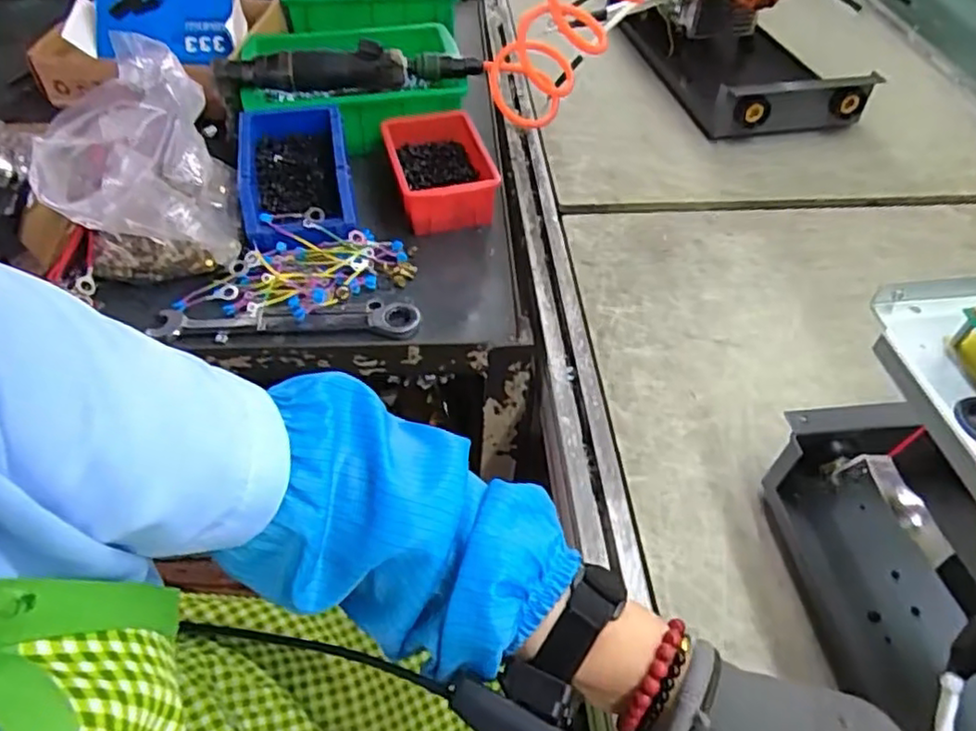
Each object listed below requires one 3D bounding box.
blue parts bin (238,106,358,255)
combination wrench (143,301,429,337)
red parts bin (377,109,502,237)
[{"bbox_3d":[-0.189,-0.187,0.655,0.099,0.067,0.168,-9,50,-9],"label":"blue parts bin"},{"bbox_3d":[-0.176,-0.042,0.577,0.231,0.010,0.037,0,49,-2],"label":"combination wrench"},{"bbox_3d":[-0.050,-0.199,0.695,0.101,0.060,0.149,-11,50,-12],"label":"red parts bin"}]

